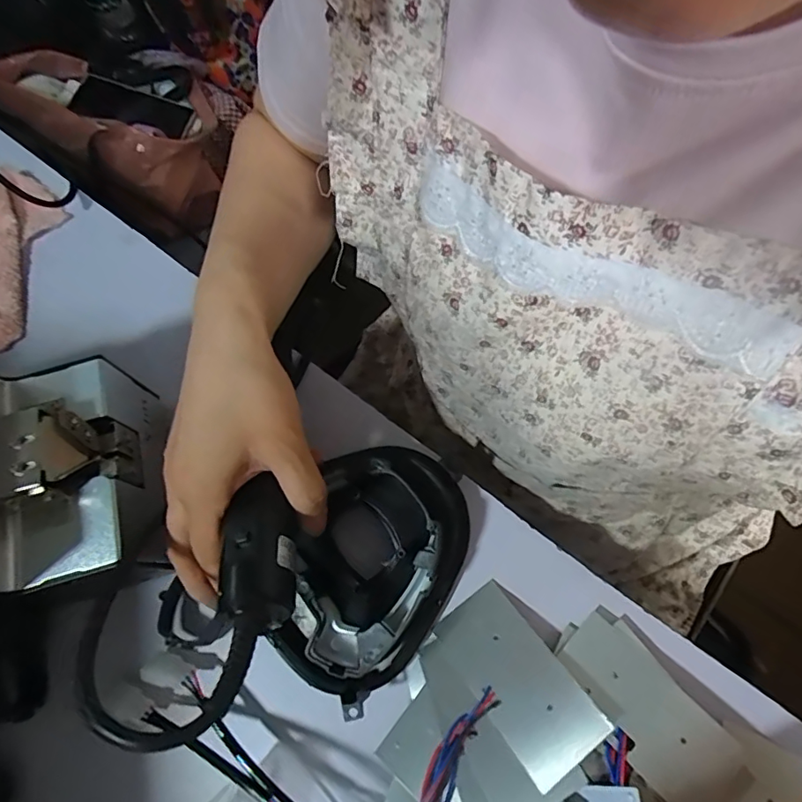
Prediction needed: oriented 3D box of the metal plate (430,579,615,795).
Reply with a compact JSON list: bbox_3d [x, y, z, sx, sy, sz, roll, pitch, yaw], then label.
[{"bbox_3d":[0.065,0.158,0.296,0.050,0.008,0.098,-34,55,-14],"label":"metal plate"}]

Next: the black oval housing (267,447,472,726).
[{"bbox_3d":[-0.018,0.099,0.315,0.098,0.047,0.144,23,73,10],"label":"black oval housing"}]

